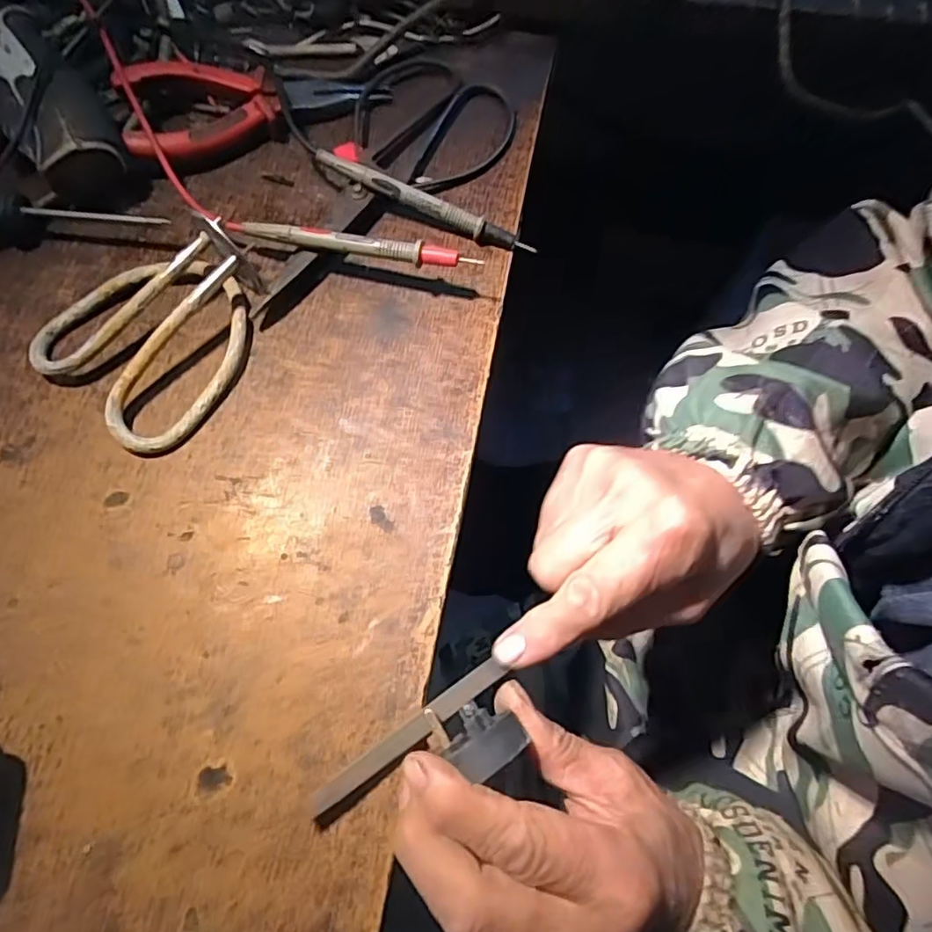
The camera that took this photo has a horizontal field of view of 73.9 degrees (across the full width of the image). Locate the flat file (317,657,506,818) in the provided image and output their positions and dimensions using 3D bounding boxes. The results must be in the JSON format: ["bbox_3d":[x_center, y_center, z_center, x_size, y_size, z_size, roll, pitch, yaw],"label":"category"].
[{"bbox_3d":[-0.022,0.105,0.245,0.087,0.005,0.009,-31,73,-21],"label":"flat file"}]

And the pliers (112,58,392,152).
[{"bbox_3d":[-0.120,-0.212,0.355,0.146,0.029,0.053,-23,72,-11],"label":"pliers"}]

